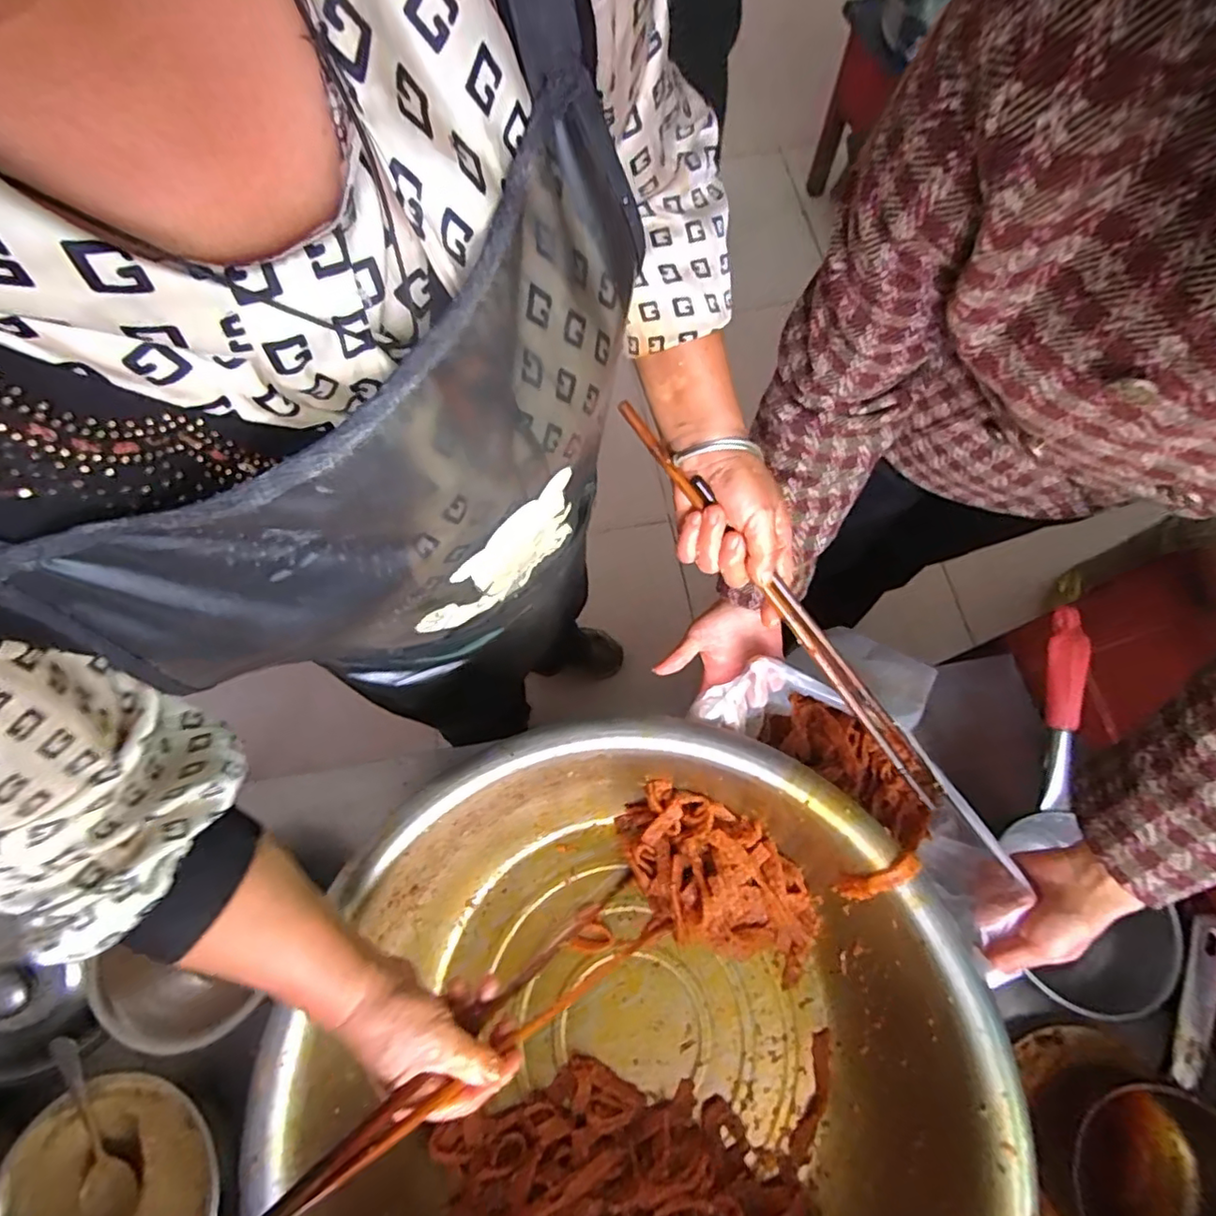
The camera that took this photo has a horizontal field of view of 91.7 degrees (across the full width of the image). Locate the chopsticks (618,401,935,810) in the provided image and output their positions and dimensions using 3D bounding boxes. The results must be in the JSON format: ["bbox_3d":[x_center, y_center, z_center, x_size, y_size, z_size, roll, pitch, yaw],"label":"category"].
[{"bbox_3d":[0.145,0.010,0.463,0.027,0.020,0.416,-45,103,-19],"label":"chopsticks"}]

